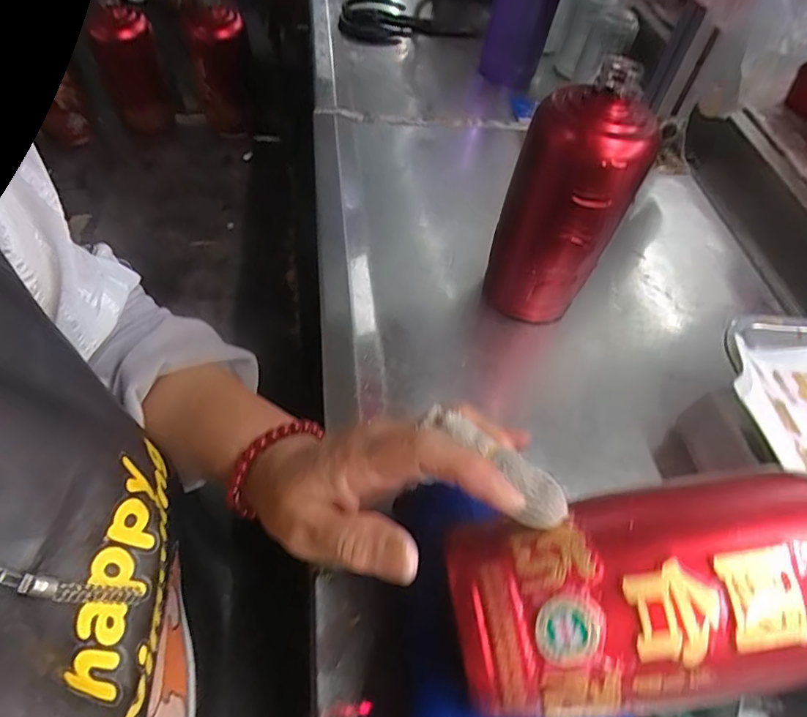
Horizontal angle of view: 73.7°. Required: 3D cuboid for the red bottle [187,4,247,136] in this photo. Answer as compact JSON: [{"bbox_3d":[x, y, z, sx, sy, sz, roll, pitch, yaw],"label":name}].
[{"bbox_3d":[-0.272,-0.436,0.812,0.081,0.158,0.076,-15,58,-12],"label":"red bottle"}]

